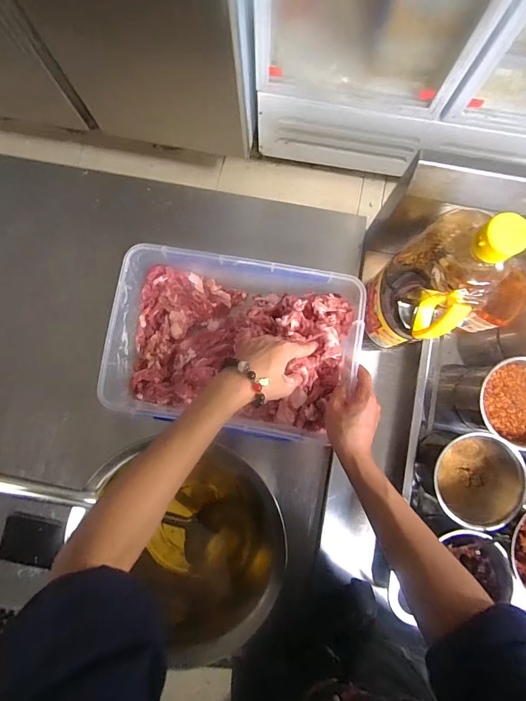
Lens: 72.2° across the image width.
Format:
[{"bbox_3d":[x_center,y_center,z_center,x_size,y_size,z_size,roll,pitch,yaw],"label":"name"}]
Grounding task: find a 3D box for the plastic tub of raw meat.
[{"bbox_3d":[-0.043,-0.012,0.577,0.358,0.144,0.248,7,85,2],"label":"plastic tub of raw meat"}]

